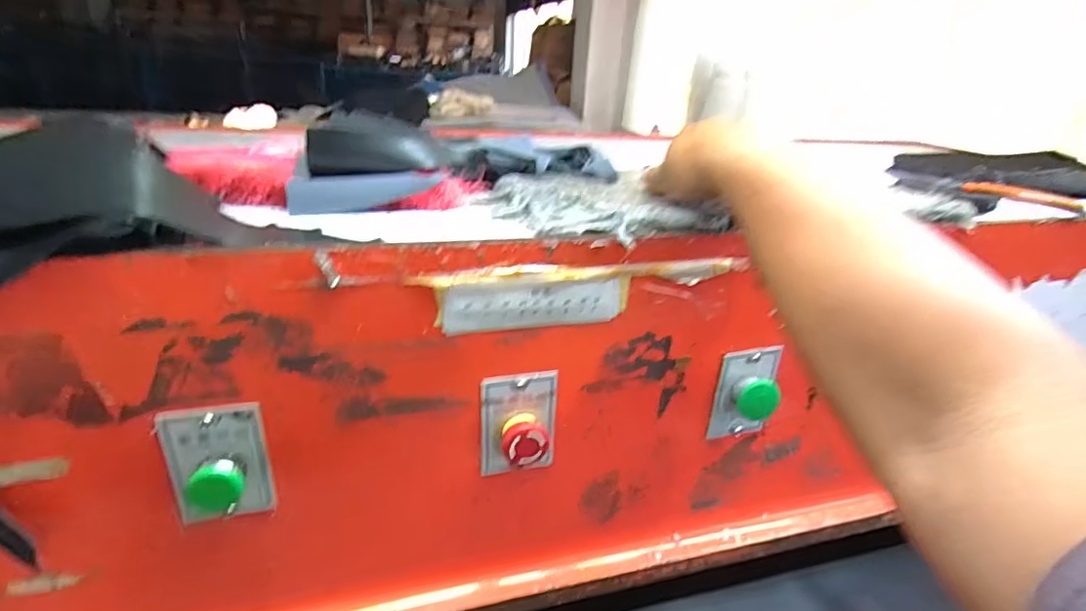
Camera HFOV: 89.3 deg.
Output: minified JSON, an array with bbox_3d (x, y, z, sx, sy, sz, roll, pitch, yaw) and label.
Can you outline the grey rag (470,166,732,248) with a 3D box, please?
[{"bbox_3d":[0.047,-0.091,0.465,0.179,0.020,0.161,1,27,-9],"label":"grey rag"}]

